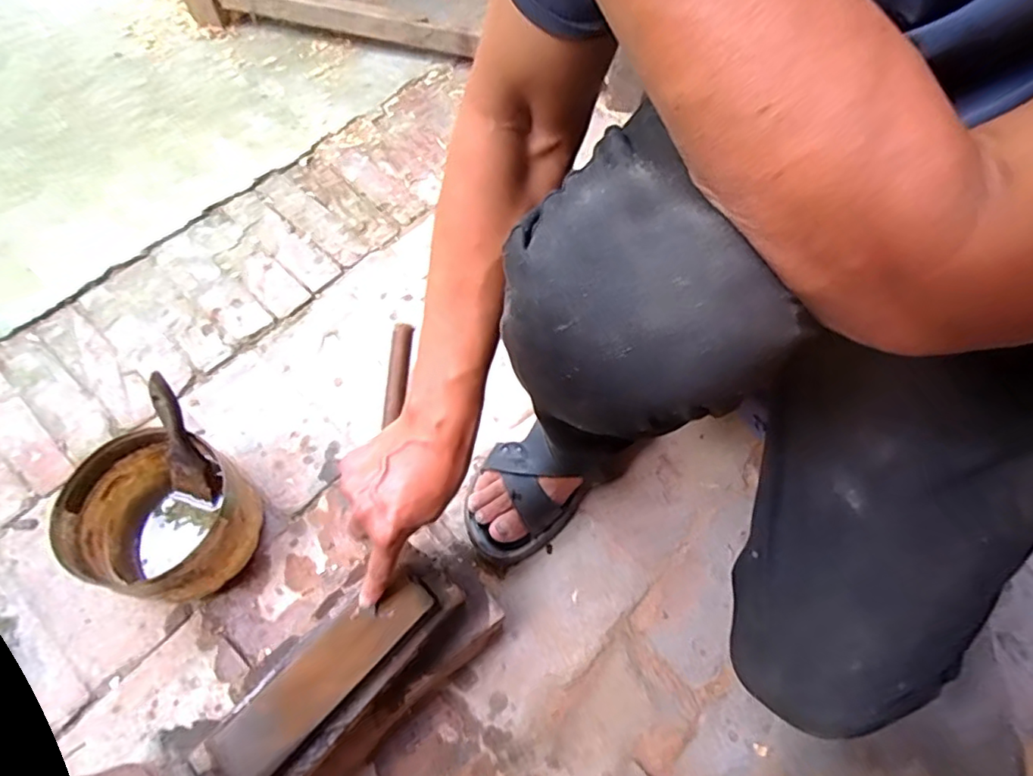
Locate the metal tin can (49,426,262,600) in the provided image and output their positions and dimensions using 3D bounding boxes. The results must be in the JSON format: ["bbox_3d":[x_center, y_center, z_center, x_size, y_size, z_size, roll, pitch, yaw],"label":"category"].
[{"bbox_3d":[-0.357,0.140,0.599,0.157,0.111,0.139,27,65,10],"label":"metal tin can"}]

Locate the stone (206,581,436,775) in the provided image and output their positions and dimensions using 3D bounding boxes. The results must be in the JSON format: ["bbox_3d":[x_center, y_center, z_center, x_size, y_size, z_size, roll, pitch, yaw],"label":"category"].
[{"bbox_3d":[-0.159,0.237,0.493,0.191,0.022,0.060,-38,71,-23],"label":"stone"}]

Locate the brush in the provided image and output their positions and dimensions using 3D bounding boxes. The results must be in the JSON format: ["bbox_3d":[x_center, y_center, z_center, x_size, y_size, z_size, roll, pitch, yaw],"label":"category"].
[{"bbox_3d":[-0.336,0.053,0.577,0.048,0.161,0.022,8,41,2],"label":"brush"}]

